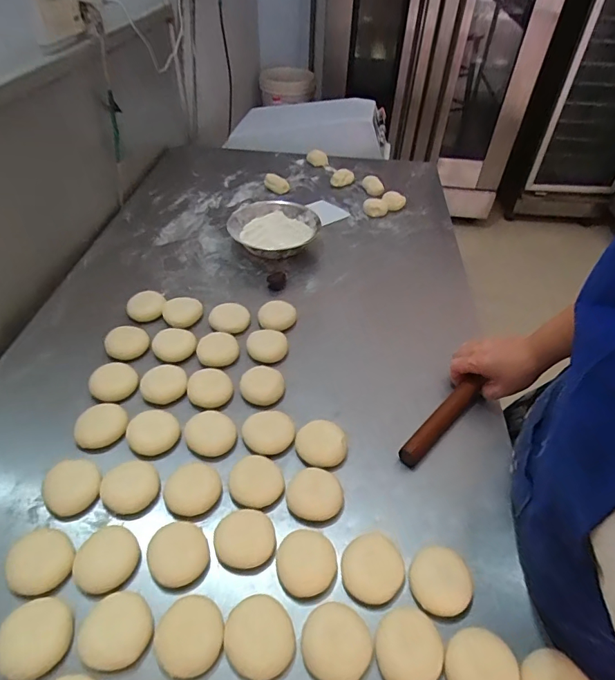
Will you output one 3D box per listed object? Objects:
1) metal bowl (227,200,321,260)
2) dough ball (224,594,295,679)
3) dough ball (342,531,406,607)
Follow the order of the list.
[{"bbox_3d":[-0.066,-0.230,0.929,0.184,0.061,0.185,1,45,-1],"label":"metal bowl"},{"bbox_3d":[-0.048,0.293,0.434,0.064,0.014,0.071,-8,46,-10],"label":"dough ball"},{"bbox_3d":[0.072,0.250,0.484,0.069,0.013,0.069,1,45,-1],"label":"dough ball"}]

